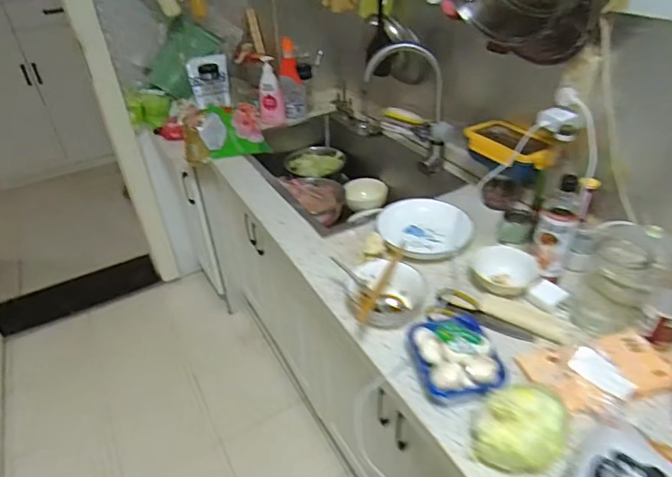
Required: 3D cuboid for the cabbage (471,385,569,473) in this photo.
[{"bbox_3d":[0.251,0.262,0.630,0.121,0.097,0.098,10,35,13],"label":"cabbage"}]

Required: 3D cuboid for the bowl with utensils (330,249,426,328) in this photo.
[{"bbox_3d":[0.088,0.118,0.874,0.150,0.095,0.148,-12,36,-18],"label":"bowl with utensils"}]

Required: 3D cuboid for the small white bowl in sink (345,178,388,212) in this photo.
[{"bbox_3d":[0.098,-0.154,1.539,0.131,0.081,0.121,1,34,0],"label":"small white bowl in sink"}]

